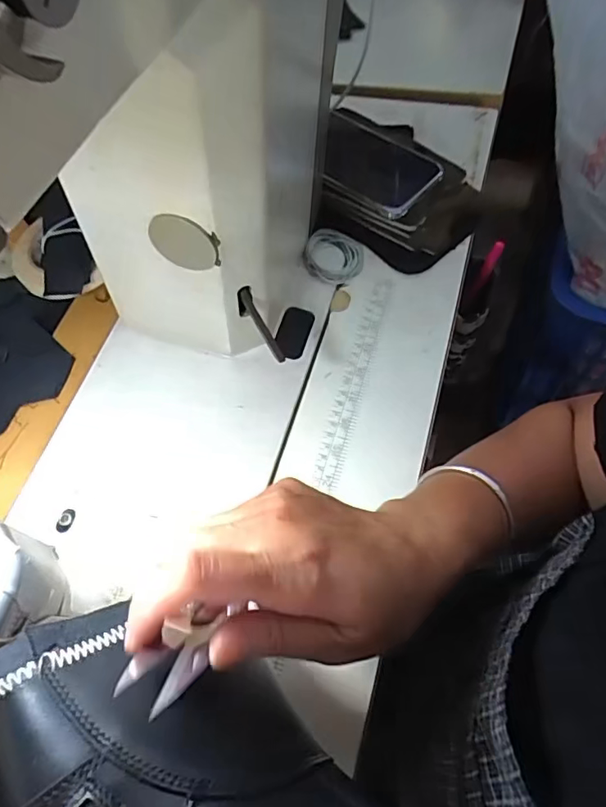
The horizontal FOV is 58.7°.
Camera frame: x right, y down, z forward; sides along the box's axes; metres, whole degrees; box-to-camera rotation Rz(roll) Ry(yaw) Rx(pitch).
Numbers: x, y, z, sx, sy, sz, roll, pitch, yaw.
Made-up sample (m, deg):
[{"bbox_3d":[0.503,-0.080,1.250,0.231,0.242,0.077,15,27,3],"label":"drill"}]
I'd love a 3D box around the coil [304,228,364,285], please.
[{"bbox_3d":[0.029,-0.143,0.523,0.057,0.005,0.060,1,61,-1],"label":"coil"}]

